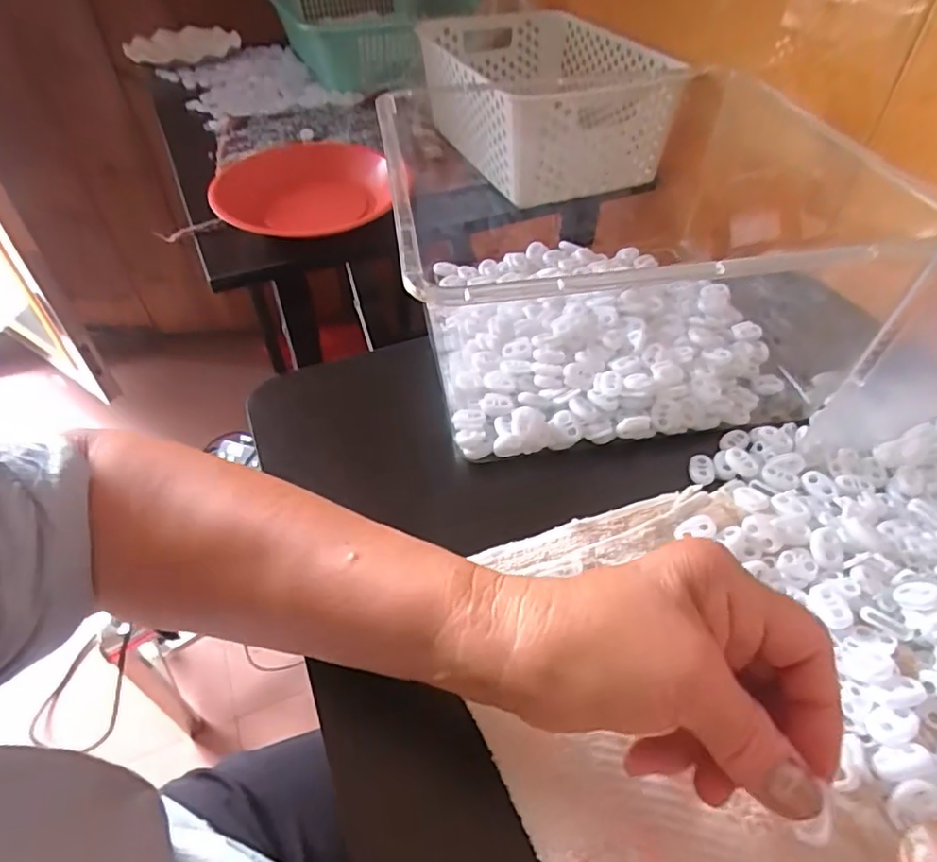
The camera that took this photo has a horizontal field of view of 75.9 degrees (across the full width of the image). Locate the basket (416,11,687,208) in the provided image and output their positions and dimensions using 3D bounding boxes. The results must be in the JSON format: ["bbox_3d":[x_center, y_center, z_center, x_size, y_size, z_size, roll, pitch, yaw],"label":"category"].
[{"bbox_3d":[0.082,-0.400,0.713,0.223,0.109,0.322,-16,48,-14],"label":"basket"}]

